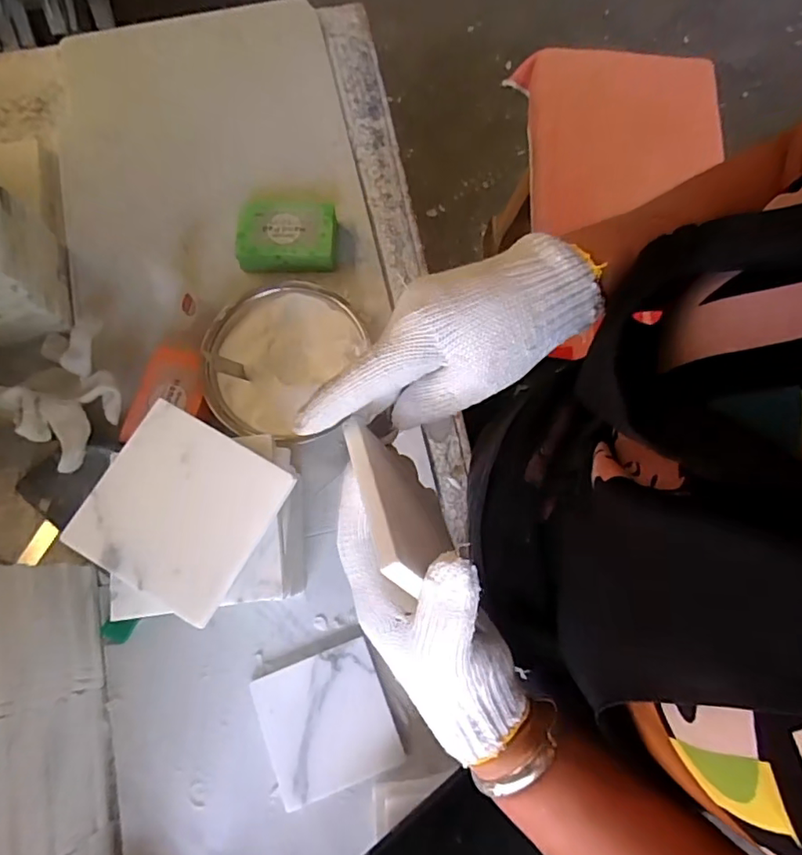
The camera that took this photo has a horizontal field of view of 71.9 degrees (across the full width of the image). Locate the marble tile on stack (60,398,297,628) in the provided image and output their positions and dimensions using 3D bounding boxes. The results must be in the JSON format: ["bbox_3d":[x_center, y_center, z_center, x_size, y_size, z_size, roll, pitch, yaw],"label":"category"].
[{"bbox_3d":[-0.131,0.048,0.331,0.100,0.007,0.100,29,77,7],"label":"marble tile on stack"}]

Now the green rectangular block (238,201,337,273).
[{"bbox_3d":[-0.112,-0.189,0.552,0.091,0.038,0.064,0,73,-1],"label":"green rectangular block"}]

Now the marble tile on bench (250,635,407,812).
[{"bbox_3d":[-0.060,0.236,0.447,0.100,0.012,0.099,-21,74,-7],"label":"marble tile on bench"}]

